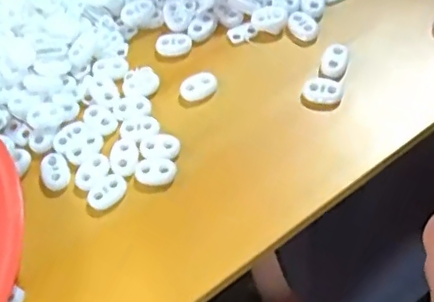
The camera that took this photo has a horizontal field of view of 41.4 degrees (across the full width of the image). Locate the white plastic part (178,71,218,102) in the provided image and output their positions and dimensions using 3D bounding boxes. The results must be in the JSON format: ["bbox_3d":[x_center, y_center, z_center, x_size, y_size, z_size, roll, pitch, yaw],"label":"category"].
[{"bbox_3d":[-0.010,-0.038,0.341,0.023,0.010,0.013,-32,63,-13],"label":"white plastic part"}]

